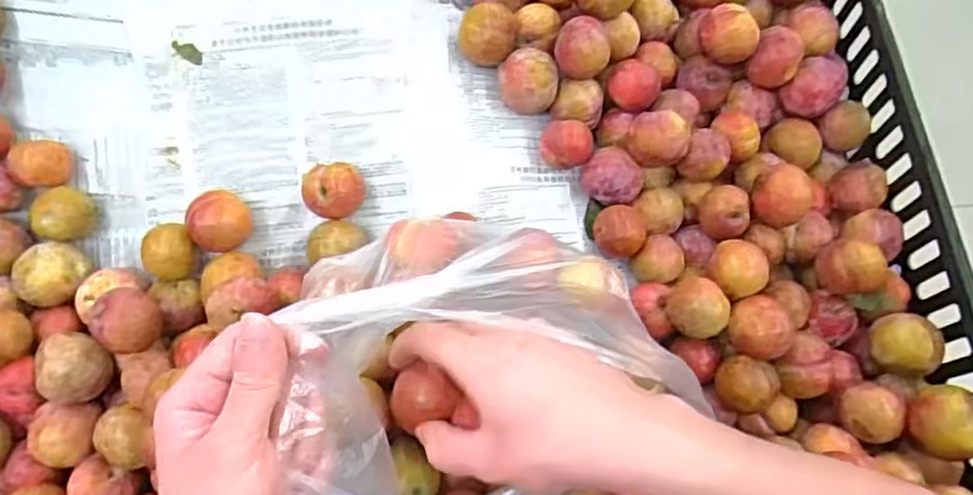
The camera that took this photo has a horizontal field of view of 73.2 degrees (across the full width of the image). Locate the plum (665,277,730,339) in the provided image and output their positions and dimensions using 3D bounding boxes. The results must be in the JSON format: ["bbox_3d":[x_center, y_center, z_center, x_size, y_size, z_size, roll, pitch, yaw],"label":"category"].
[{"bbox_3d":[0.153,0.047,0.474,0.039,0.040,0.039,-5,69,1],"label":"plum"}]

